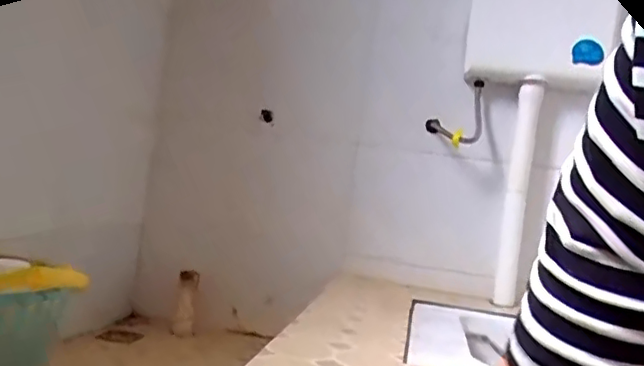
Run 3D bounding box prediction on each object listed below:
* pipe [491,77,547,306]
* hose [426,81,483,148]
[{"bbox_3d":[0.474,0.022,1.405,0.061,0.536,0.053,8,1,10],"label":"pipe"},{"bbox_3d":[0.340,-0.181,1.491,0.141,0.173,0.201,8,1,13],"label":"hose"}]

